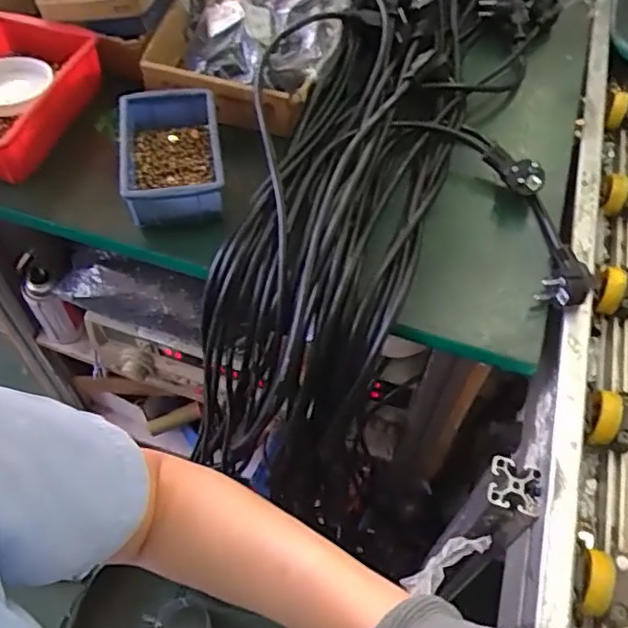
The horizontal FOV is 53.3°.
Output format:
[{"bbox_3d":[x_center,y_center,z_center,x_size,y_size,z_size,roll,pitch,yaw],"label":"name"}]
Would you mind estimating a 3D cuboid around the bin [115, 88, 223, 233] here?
[{"bbox_3d":[-0.143,-0.151,0.628,0.101,0.058,0.150,-7,56,-6],"label":"bin"}]

